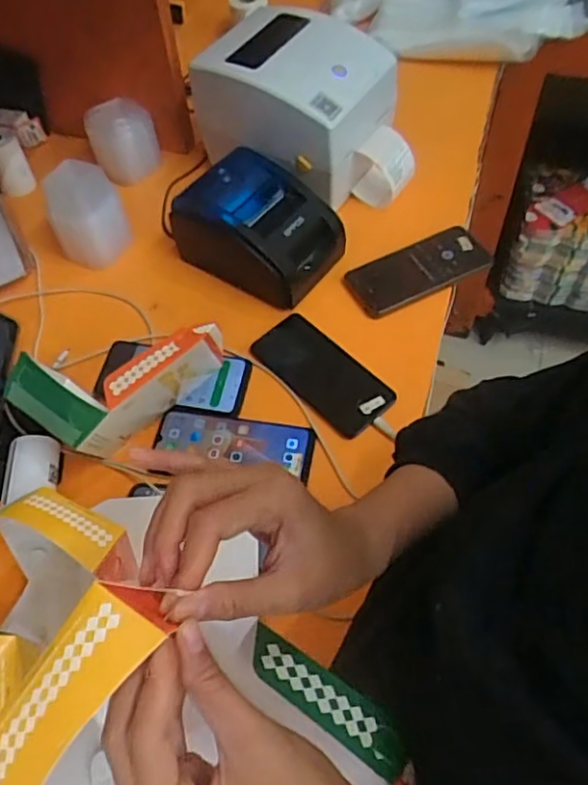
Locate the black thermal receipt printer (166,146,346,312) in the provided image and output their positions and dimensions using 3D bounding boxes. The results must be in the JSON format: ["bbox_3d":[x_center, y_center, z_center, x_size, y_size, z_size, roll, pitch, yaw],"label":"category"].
[{"bbox_3d":[-0.042,-0.200,0.736,0.177,0.100,0.125,29,64,20],"label":"black thermal receipt printer"}]

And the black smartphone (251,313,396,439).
[{"bbox_3d":[0.030,-0.023,0.674,0.077,0.014,0.167,-40,63,-19],"label":"black smartphone"}]

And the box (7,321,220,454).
[{"bbox_3d":[-0.171,0.005,0.605,0.188,0.118,0.117,-3,58,2],"label":"box"}]

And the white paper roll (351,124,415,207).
[{"bbox_3d":[0.118,-0.287,0.800,0.069,0.099,0.050,24,62,18],"label":"white paper roll"}]

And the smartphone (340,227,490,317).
[{"bbox_3d":[0.151,-0.148,0.734,0.172,0.011,0.071,-23,70,-9],"label":"smartphone"}]

